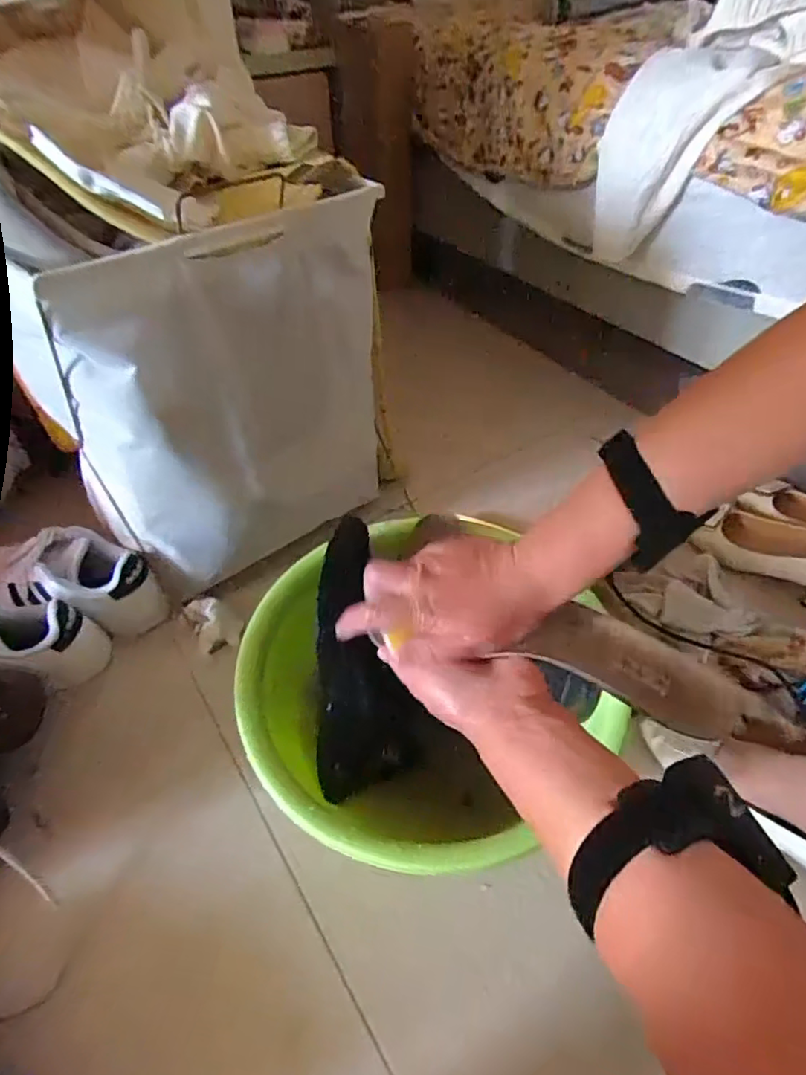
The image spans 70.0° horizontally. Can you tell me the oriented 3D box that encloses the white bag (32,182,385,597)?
[{"bbox_3d":[-0.172,-0.148,0.657,0.354,0.383,0.089,-32,54,-25],"label":"white bag"}]

